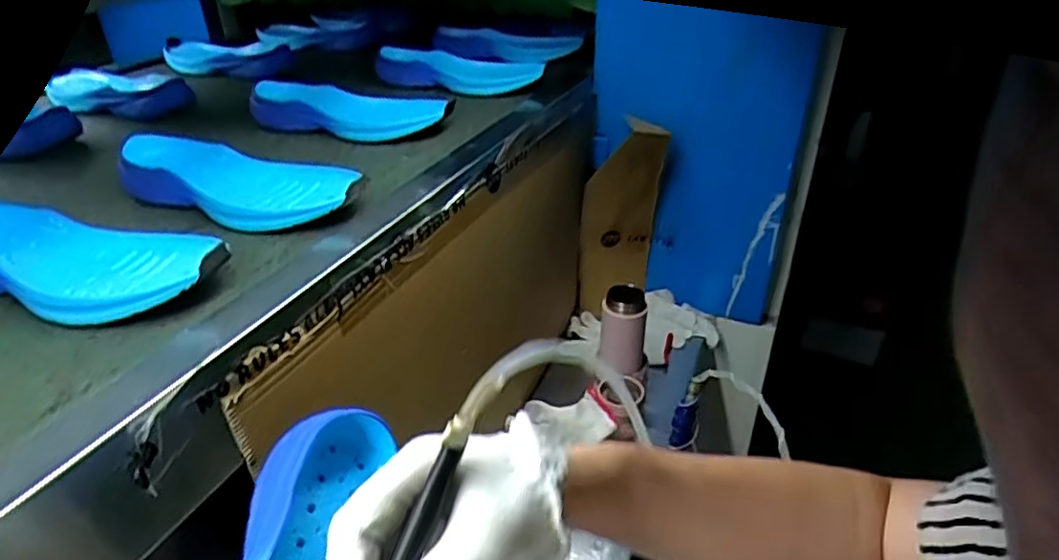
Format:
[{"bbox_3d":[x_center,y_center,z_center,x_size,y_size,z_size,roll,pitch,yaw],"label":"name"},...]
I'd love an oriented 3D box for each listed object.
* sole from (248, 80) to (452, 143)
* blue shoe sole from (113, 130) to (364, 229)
[{"bbox_3d":[-0.222,-0.205,0.784,0.257,0.059,0.080,8,32,16],"label":"sole"},{"bbox_3d":[-0.276,-0.096,0.611,0.247,0.054,0.105,12,34,20],"label":"blue shoe sole"}]

